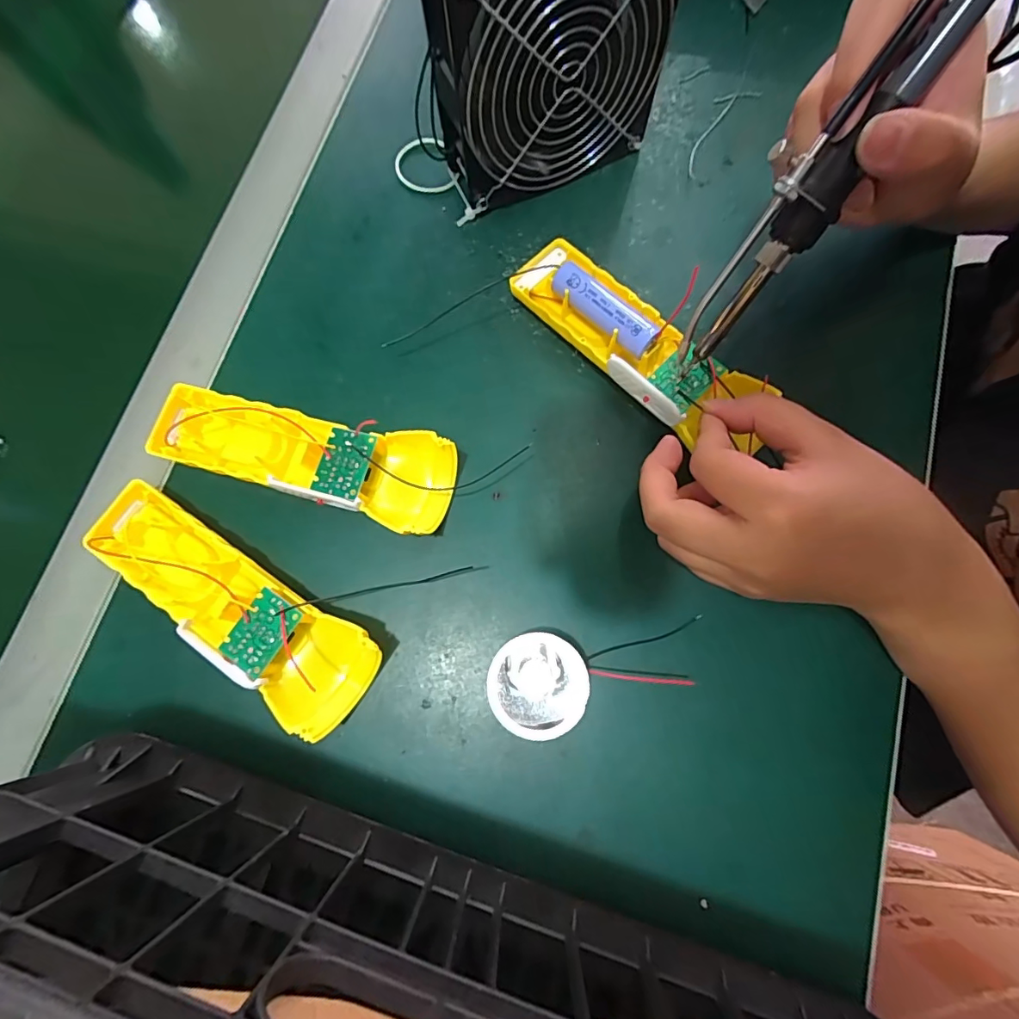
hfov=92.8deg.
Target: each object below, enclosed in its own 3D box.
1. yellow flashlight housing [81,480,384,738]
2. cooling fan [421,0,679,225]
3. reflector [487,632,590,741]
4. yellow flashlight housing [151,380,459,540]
[{"bbox_3d":[-0.142,0.044,0.244,0.164,0.026,0.048,32,79,8],"label":"yellow flashlight housing"},{"bbox_3d":[0.021,-0.241,0.253,0.129,0.120,0.054,-26,78,-5],"label":"cooling fan"},{"bbox_3d":[0.013,0.082,0.232,0.044,0.028,0.044,4,77,2],"label":"reflector"},{"bbox_3d":[-0.110,-0.028,0.258,0.163,0.028,0.050,14,77,4],"label":"yellow flashlight housing"}]

